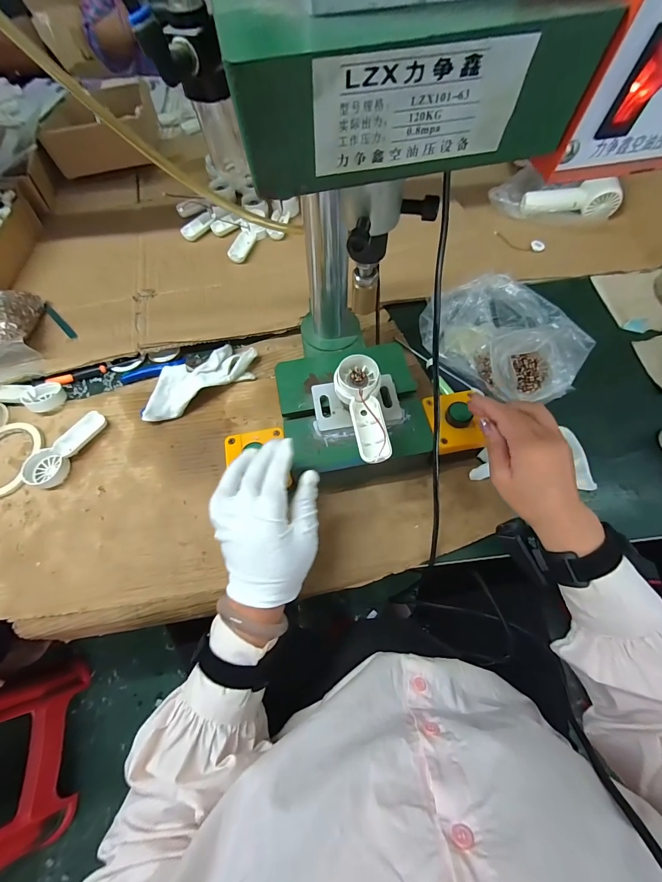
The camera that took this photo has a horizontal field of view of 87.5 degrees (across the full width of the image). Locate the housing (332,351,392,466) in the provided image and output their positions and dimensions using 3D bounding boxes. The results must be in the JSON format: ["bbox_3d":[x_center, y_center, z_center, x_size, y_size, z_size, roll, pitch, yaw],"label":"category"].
[{"bbox_3d":[0.030,-0.031,0.341,0.045,0.028,0.107,-5,65,0],"label":"housing"}]

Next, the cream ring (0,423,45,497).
[{"bbox_3d":[-0.419,0.022,0.441,0.096,0.010,0.097,-1,66,2],"label":"cream ring"}]

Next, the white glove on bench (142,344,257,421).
[{"bbox_3d":[-0.178,-0.086,0.470,0.161,0.037,0.060,-31,68,-11],"label":"white glove on bench"}]

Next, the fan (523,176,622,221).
[{"bbox_3d":[0.415,-0.415,0.597,0.149,0.044,0.034,9,66,6],"label":"fan"}]

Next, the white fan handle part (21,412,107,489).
[{"bbox_3d":[-0.338,0.008,0.440,0.041,0.017,0.110,25,69,13],"label":"white fan handle part"}]

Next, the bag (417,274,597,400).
[{"bbox_3d":[0.231,-0.139,0.468,0.139,0.070,0.200,-41,71,-15],"label":"bag"}]

